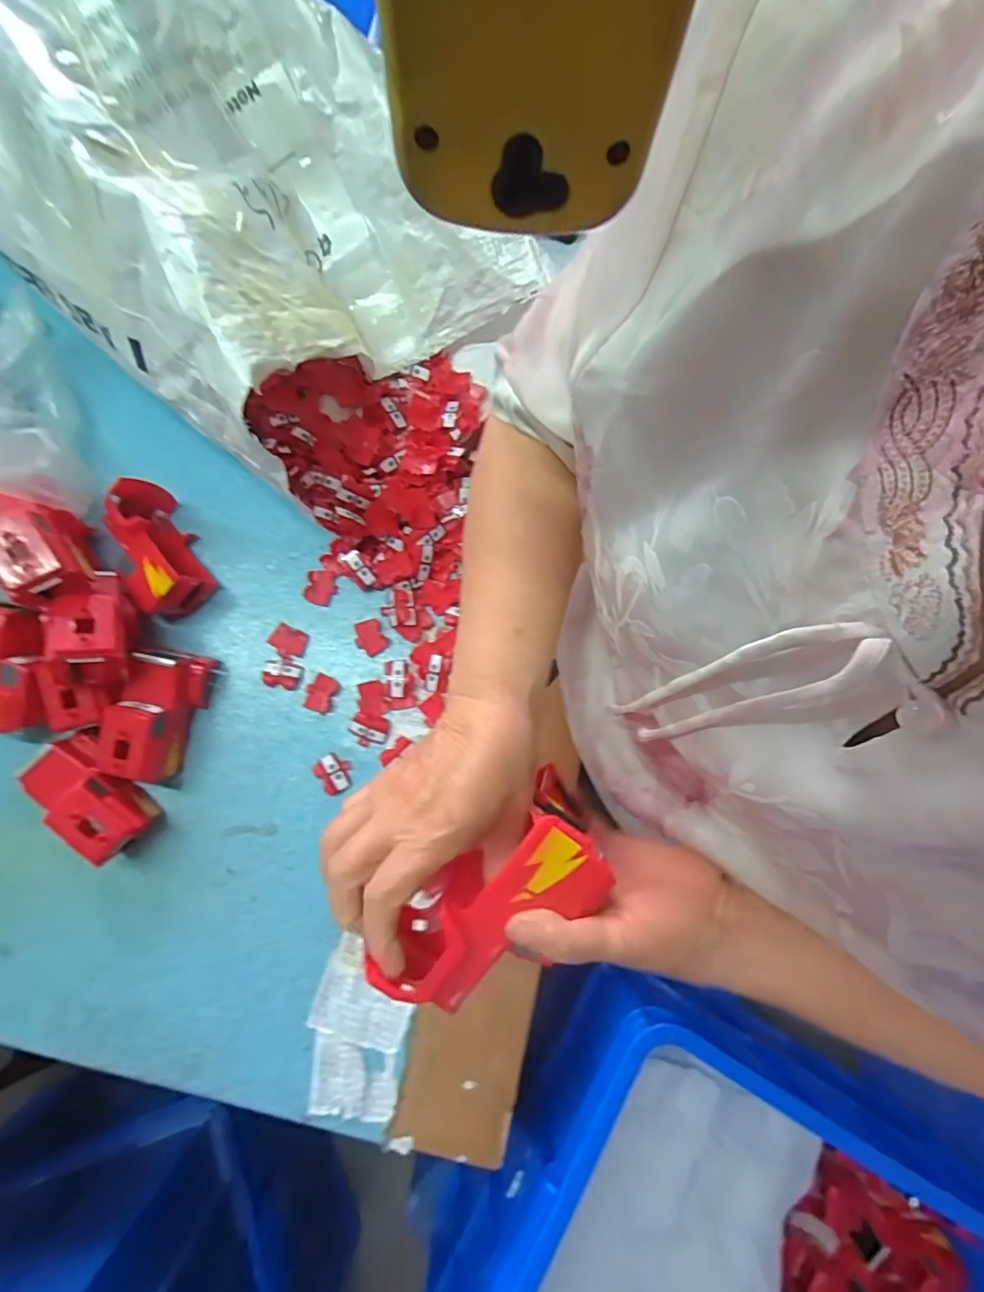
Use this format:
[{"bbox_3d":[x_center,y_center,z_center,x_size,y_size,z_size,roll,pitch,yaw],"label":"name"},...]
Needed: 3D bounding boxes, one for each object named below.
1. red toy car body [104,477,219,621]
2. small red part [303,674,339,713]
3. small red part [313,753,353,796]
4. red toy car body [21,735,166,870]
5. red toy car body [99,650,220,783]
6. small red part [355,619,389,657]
[{"bbox_3d":[-0.345,-0.097,0.543,0.067,0.071,0.128,-27,81,-6],"label":"red toy car body"},{"bbox_3d":[-0.176,0.049,0.546,0.029,0.004,0.038,24,79,3],"label":"small red part"},{"bbox_3d":[-0.158,0.128,0.534,0.034,0.006,0.040,-38,82,-8],"label":"small red part"},{"bbox_3d":[-0.374,0.144,0.492,0.066,0.062,0.121,-43,83,-9],"label":"red toy car body"},{"bbox_3d":[-0.322,0.065,0.511,0.057,0.065,0.122,12,79,1],"label":"red toy car body"},{"bbox_3d":[-0.129,-0.010,0.557,0.031,0.004,0.037,-27,81,-6],"label":"small red part"}]

